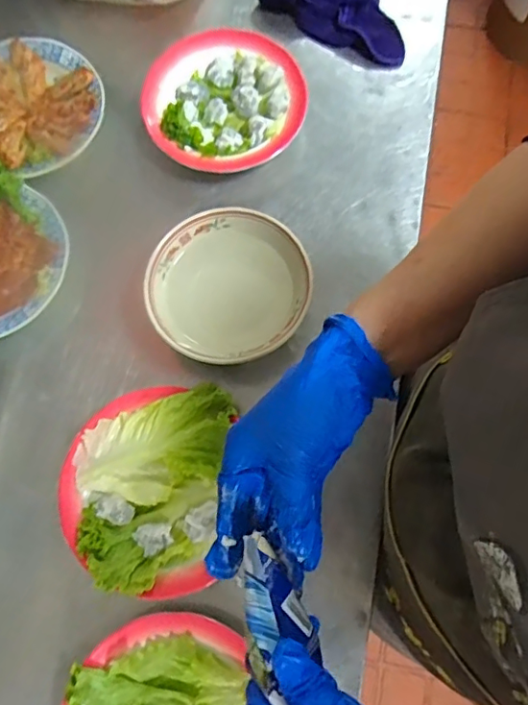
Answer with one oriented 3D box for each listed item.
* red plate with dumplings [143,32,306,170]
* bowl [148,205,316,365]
[{"bbox_3d":[-0.042,-0.261,0.575,0.164,0.030,0.158,0,74,0],"label":"red plate with dumplings"},{"bbox_3d":[-0.032,-0.058,0.519,0.147,0.046,0.139,0,74,0],"label":"bowl"}]

